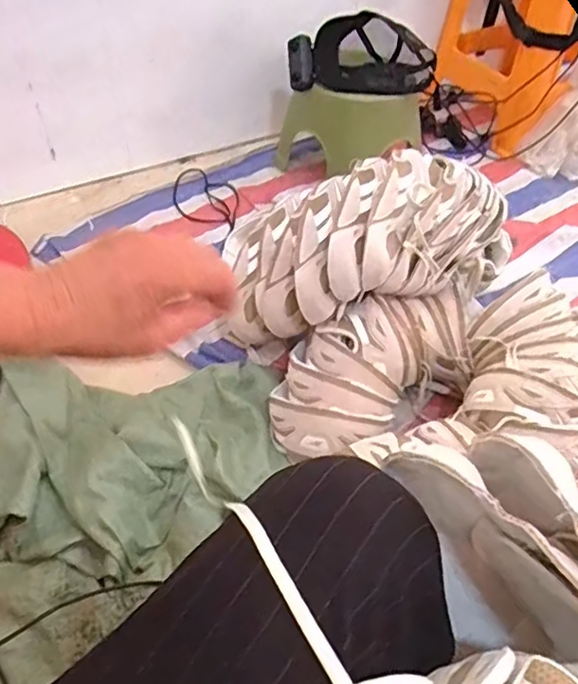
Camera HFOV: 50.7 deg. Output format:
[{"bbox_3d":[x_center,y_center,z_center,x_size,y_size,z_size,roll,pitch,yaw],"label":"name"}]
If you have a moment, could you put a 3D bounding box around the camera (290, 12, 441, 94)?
[{"bbox_3d":[0.153,-0.599,1.285,0.304,0.136,0.091,-1,47,-3],"label":"camera"}]

